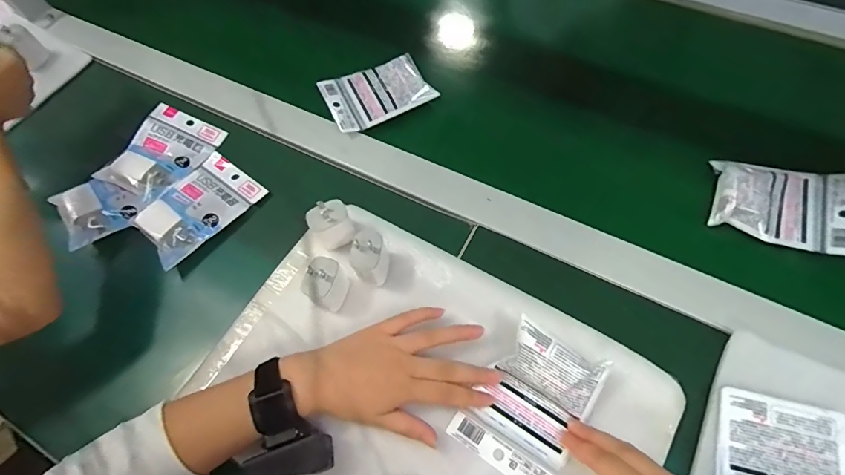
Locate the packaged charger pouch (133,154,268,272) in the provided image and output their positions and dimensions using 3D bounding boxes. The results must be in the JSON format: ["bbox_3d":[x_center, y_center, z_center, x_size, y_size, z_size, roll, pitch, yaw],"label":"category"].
[{"bbox_3d":[-0.264,-0.040,0.530,0.096,0.023,0.135,34,71,19],"label":"packaged charger pouch"}]

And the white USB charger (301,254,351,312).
[{"bbox_3d":[-0.094,0.045,0.451,0.031,0.054,0.041,19,66,13],"label":"white USB charger"}]

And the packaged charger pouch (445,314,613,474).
[{"bbox_3d":[0.094,0.144,0.392,0.092,0.044,0.116,31,68,18],"label":"packaged charger pouch"}]

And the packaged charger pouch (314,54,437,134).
[{"bbox_3d":[-0.060,-0.193,0.596,0.131,0.022,0.092,-26,64,-9],"label":"packaged charger pouch"}]

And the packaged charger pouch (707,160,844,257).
[{"bbox_3d":[0.381,-0.038,0.483,0.129,0.026,0.093,18,66,13],"label":"packaged charger pouch"}]

